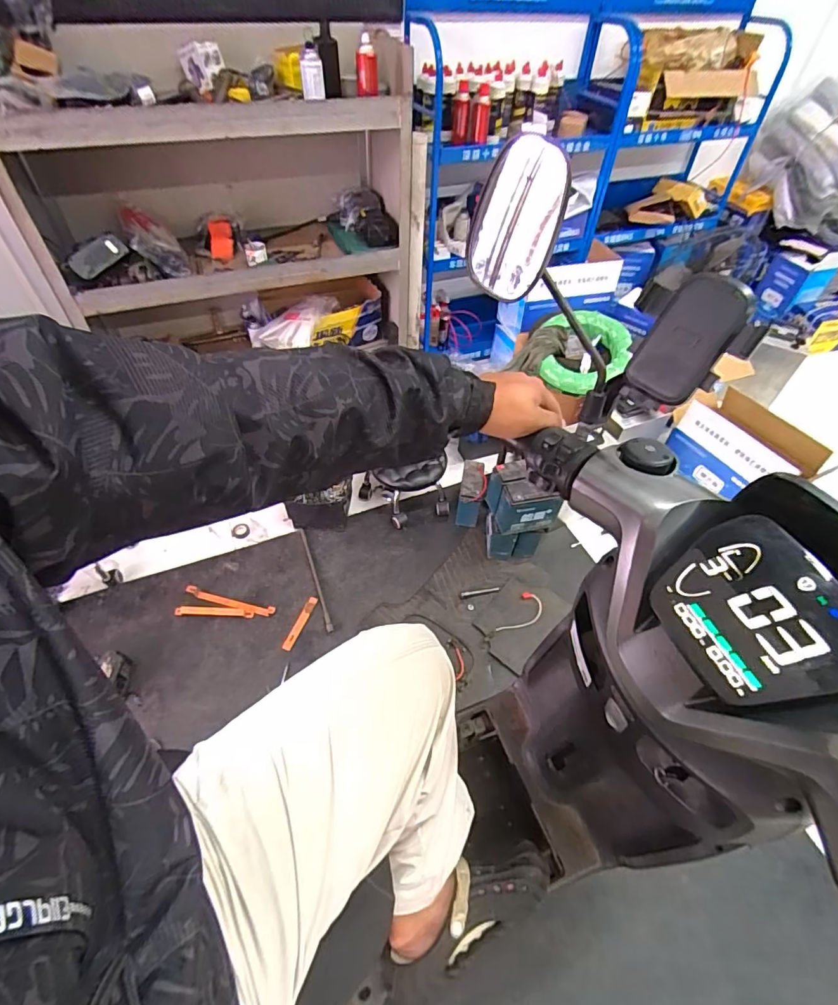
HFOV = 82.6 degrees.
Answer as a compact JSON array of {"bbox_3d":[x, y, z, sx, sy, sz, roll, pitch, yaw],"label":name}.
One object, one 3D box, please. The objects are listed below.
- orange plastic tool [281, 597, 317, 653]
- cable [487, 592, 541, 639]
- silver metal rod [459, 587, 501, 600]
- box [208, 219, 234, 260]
[{"bbox_3d":[-0.363,0.365,1.451,0.027,0.011,0.176,18,52,12],"label":"orange plastic tool"},{"bbox_3d":[0.301,0.364,1.468,0.083,0.014,0.218,38,64,25],"label":"cable"},{"bbox_3d":[0.199,0.294,1.555,0.134,0.013,0.023,-8,51,-9],"label":"silver metal rod"},{"bbox_3d":[-0.645,-0.855,1.553,0.079,0.116,0.037,-13,52,-13],"label":"box"}]

